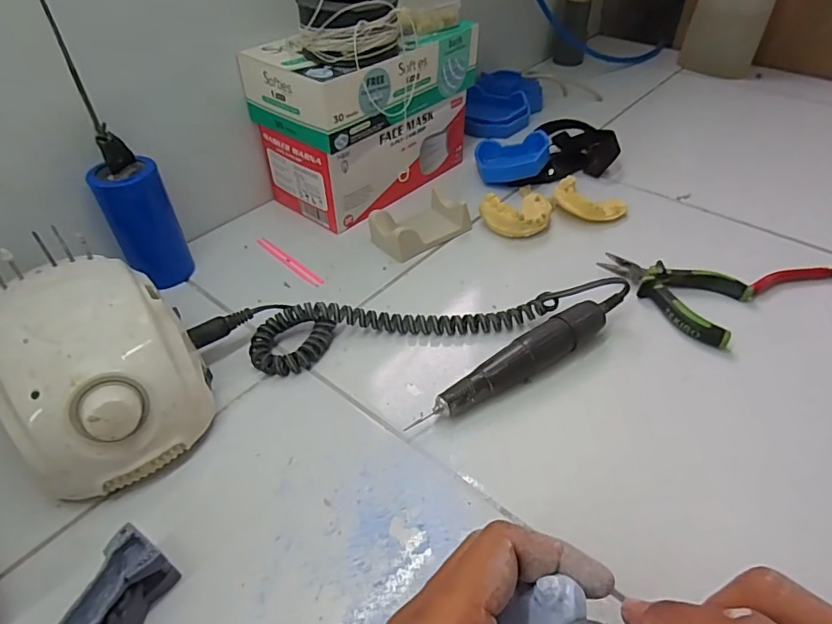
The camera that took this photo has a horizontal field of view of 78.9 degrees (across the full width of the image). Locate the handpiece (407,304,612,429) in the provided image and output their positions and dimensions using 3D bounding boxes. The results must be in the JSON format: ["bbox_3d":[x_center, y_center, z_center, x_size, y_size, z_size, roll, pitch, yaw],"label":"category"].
[{"bbox_3d":[0.071,0.037,0.354,0.158,0.028,0.026,-26,49,-23],"label":"handpiece"}]

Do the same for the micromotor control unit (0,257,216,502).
[{"bbox_3d":[-0.194,0.034,0.319,0.101,0.085,0.135,-27,50,-24],"label":"micromotor control unit"}]

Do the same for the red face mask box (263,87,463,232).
[{"bbox_3d":[-0.045,-0.179,0.536,0.108,0.084,0.203,32,53,30],"label":"red face mask box"}]

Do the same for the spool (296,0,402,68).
[{"bbox_3d":[-0.057,-0.241,0.424,0.090,0.046,0.071,-5,44,-5],"label":"spool"}]

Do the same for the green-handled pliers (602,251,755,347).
[{"bbox_3d":[0.211,-0.019,0.424,0.112,0.015,0.079,26,51,26],"label":"green-handled pliers"}]

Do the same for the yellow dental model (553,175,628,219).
[{"bbox_3d":[0.174,-0.113,0.513,0.069,0.024,0.047,28,51,27],"label":"yellow dental model"}]

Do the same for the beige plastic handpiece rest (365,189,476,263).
[{"bbox_3d":[0.001,-0.084,0.483,0.095,0.030,0.050,-32,52,-27],"label":"beige plastic handpiece rest"}]

